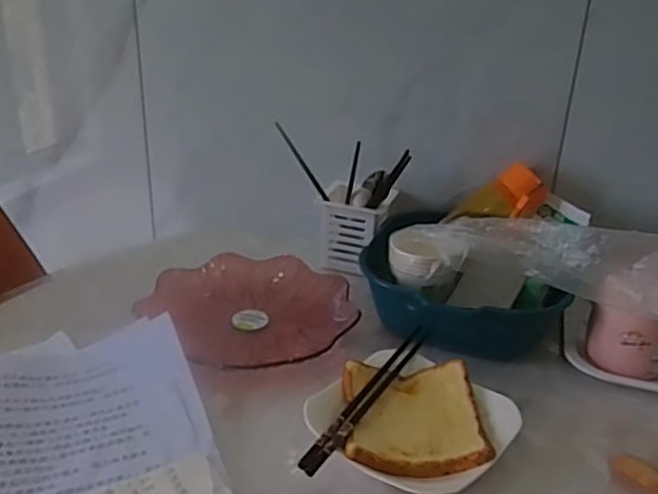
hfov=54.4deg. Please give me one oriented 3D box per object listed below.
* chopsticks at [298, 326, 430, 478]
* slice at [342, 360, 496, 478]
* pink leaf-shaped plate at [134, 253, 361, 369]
[{"bbox_3d":[0.038,0.128,0.571,0.017,0.011,0.216,16,28,27],"label":"chopsticks"},{"bbox_3d":[0.073,0.145,0.556,0.116,0.024,0.115,2,25,-2],"label":"slice"},{"bbox_3d":[-0.090,0.068,0.722,0.216,0.029,0.195,-11,28,-27],"label":"pink leaf-shaped plate"}]

